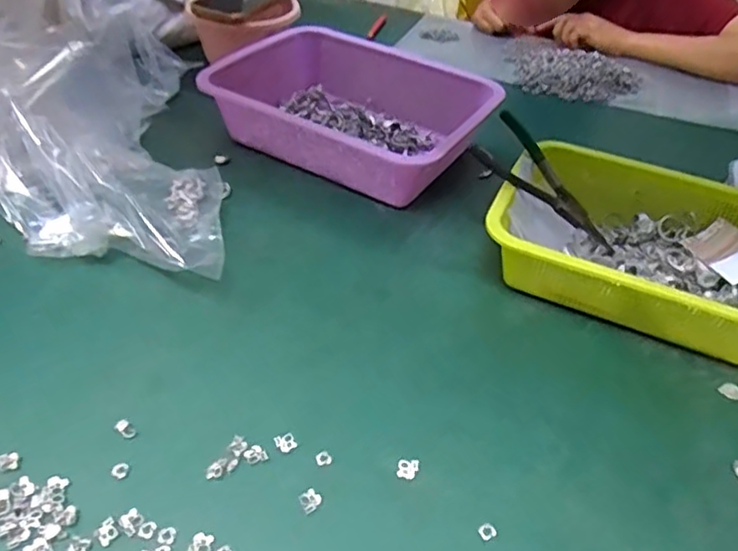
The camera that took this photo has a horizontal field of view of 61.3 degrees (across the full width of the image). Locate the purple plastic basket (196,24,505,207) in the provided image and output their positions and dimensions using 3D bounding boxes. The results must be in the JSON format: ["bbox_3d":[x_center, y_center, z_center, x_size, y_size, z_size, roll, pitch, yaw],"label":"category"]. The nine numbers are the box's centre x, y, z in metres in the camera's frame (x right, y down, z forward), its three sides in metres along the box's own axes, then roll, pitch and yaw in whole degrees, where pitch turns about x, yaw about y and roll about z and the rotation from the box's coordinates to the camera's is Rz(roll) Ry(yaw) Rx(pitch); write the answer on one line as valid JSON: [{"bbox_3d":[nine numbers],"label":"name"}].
[{"bbox_3d":[-0.020,-0.192,0.726,0.309,0.079,0.205,19,44,14],"label":"purple plastic basket"}]

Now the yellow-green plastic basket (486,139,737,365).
[{"bbox_3d":[0.252,-0.031,0.574,0.264,0.068,0.179,21,45,16],"label":"yellow-green plastic basket"}]

